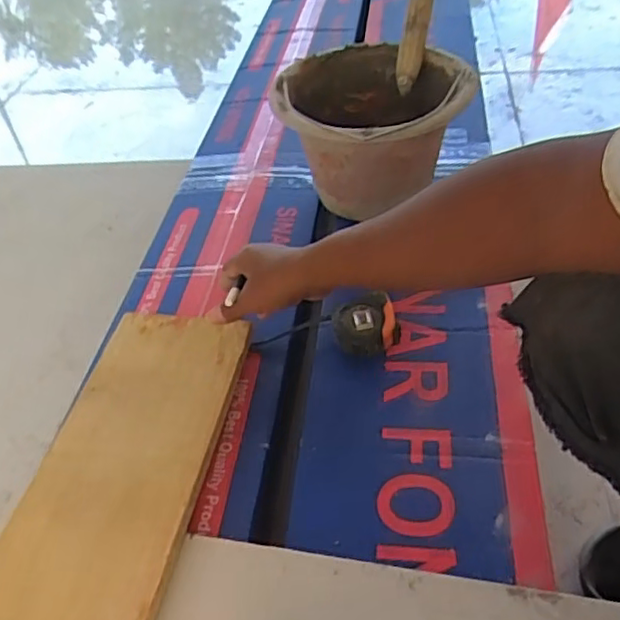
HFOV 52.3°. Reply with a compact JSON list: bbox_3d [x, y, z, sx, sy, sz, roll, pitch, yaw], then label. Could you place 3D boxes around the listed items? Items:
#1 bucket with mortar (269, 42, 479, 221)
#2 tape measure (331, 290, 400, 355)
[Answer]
[{"bbox_3d":[0.085,-0.229,0.841,0.246,0.169,0.237,-4,44,4],"label":"bucket with mortar"},{"bbox_3d":[0.061,0.017,0.686,0.074,0.036,0.070,-1,44,0],"label":"tape measure"}]

